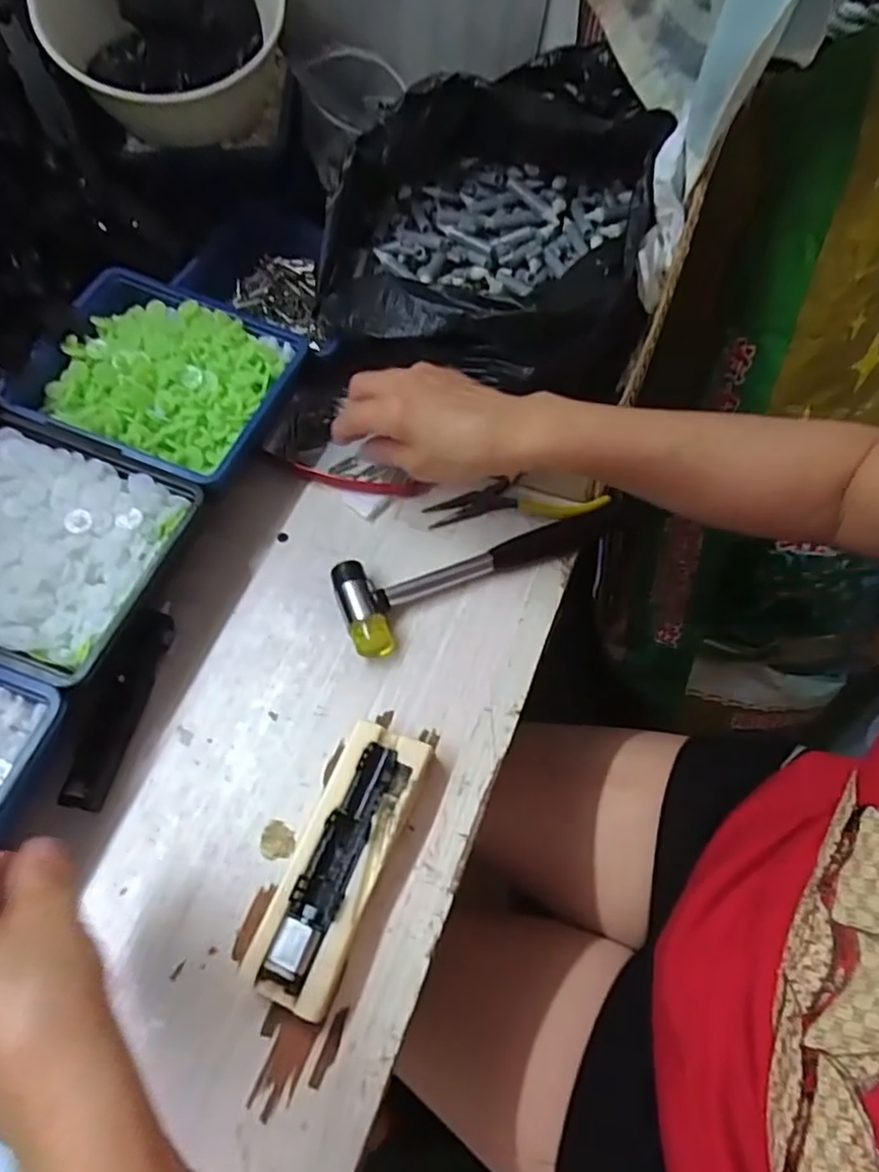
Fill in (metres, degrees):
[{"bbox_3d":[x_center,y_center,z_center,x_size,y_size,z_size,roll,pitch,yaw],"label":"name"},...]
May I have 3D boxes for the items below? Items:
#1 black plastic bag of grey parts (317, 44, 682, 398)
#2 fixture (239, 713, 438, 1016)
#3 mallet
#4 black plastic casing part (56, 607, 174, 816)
[{"bbox_3d":[0.035,-0.277,0.467,0.233,0.104,0.237,4,62,4],"label":"black plastic bag of grey parts"},{"bbox_3d":[-0.051,0.141,0.337,0.045,0.029,0.136,19,64,12],"label":"fixture"},{"bbox_3d":[0.037,-0.011,0.420,0.204,0.020,0.060,-16,62,-7],"label":"mallet"},{"bbox_3d":[-0.189,0.070,0.382,0.021,0.014,0.119,9,62,7],"label":"black plastic casing part"}]

